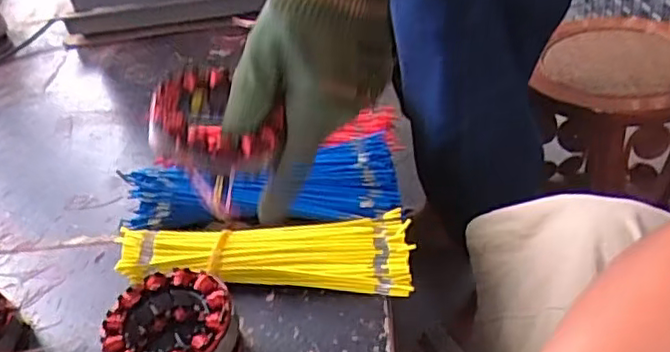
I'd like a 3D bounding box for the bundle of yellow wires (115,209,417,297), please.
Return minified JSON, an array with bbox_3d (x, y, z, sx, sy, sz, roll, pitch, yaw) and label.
[{"bbox_3d":[-0.057,0.057,0.527,0.236,0.028,0.067,-2,38,10],"label":"bundle of yellow wires"}]

